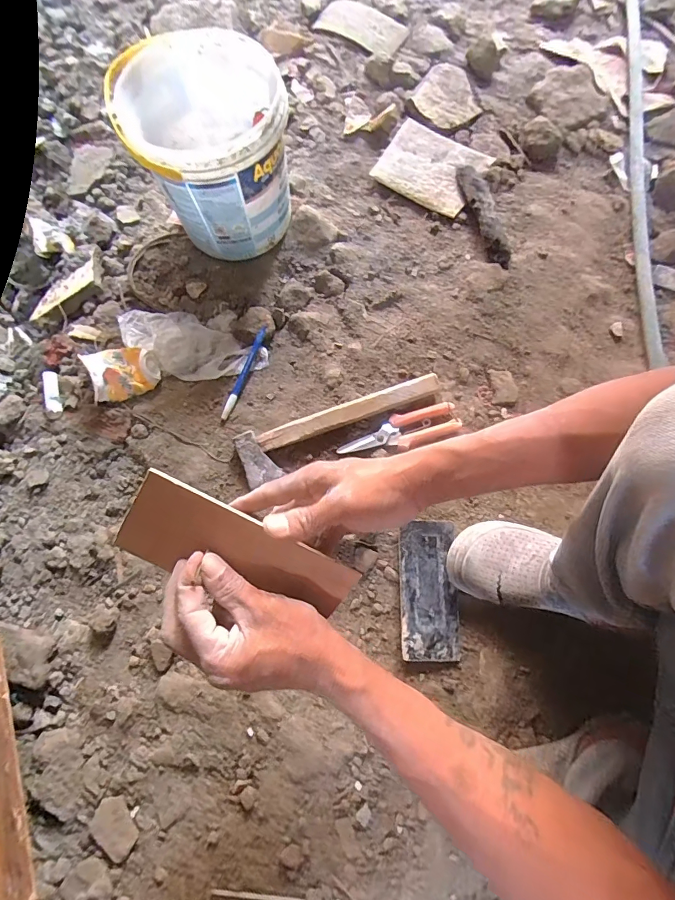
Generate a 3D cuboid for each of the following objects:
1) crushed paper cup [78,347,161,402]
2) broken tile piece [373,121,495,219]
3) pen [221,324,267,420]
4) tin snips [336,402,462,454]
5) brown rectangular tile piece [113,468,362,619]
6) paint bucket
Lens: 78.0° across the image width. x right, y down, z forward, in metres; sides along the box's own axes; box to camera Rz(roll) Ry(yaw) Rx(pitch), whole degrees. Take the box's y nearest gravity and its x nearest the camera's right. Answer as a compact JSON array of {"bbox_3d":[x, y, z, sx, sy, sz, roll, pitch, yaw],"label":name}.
[{"bbox_3d":[-0.309,-0.114,0.594,0.089,0.050,0.066,-23,77,-4],"label":"crushed paper cup"},{"bbox_3d":[0.155,-0.467,0.687,0.159,0.016,0.127,31,79,8],"label":"broken tile piece"},{"bbox_3d":[-0.135,-0.114,0.605,0.014,0.014,0.150,20,78,6],"label":"pen"},{"bbox_3d":[0.087,-0.024,0.589,0.167,0.024,0.049,-19,77,-3],"label":"tin snips"},{"bbox_3d":[-0.075,0.083,0.316,0.170,0.004,0.073,29,111,-10],"label":"brown rectangular tile piece"},{"bbox_3d":[-0.169,-0.412,0.582,0.196,0.170,0.211,0,77,1],"label":"paint bucket"}]

